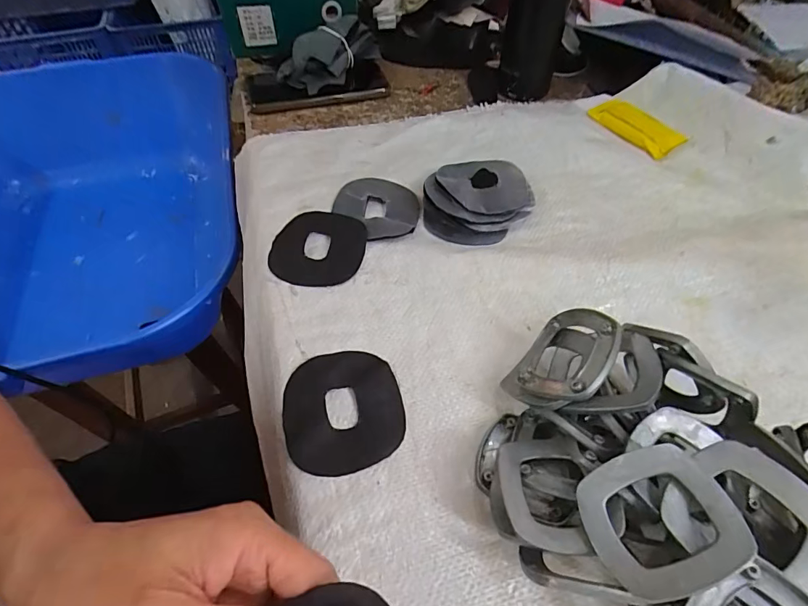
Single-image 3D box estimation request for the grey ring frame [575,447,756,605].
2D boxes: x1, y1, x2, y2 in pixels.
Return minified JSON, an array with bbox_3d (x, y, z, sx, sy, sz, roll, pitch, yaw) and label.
[{"bbox_3d":[0.115,0.097,0.197,0.061,0.009,0.055,-25,46,5],"label":"grey ring frame"}]

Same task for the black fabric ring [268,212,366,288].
[{"bbox_3d":[-0.072,-0.047,0.367,0.077,0.004,0.080,1,55,-1],"label":"black fabric ring"}]

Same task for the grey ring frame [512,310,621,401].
[{"bbox_3d":[0.095,0.035,0.269,0.068,0.016,0.065,-3,48,55],"label":"grey ring frame"}]

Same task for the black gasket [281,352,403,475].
[{"bbox_3d":[-0.039,0.068,0.285,0.075,0.005,0.080,-14,54,-10],"label":"black gasket"}]

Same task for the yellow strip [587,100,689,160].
[{"bbox_3d":[0.260,-0.200,0.492,0.060,0.008,0.105,-26,57,-19],"label":"yellow strip"}]

